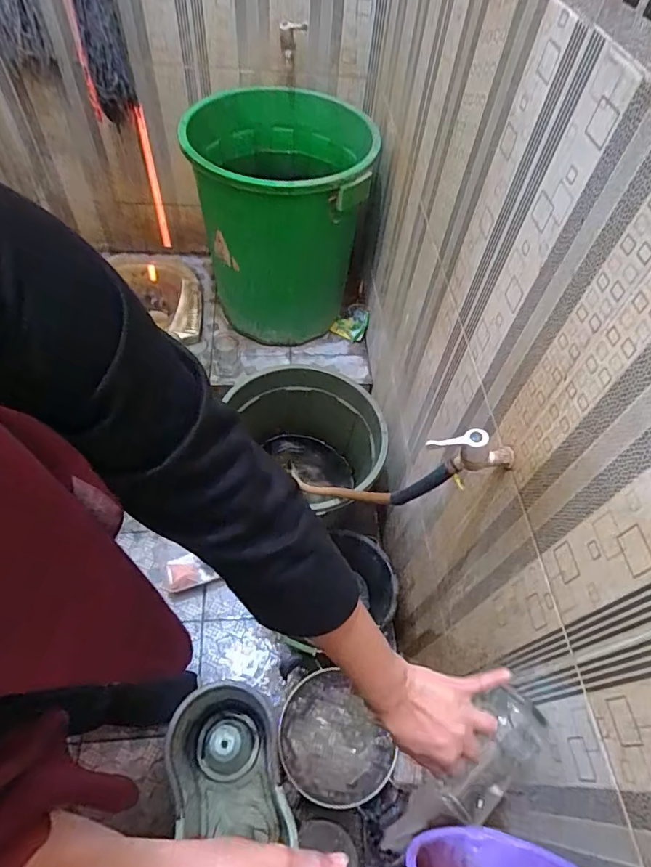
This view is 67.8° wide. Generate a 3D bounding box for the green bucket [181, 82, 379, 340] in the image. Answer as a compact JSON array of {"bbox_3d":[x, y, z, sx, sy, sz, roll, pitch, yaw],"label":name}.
[{"bbox_3d":[-0.143,-0.606,1.425,0.468,0.593,0.534,1,56,-5],"label":"green bucket"}]

